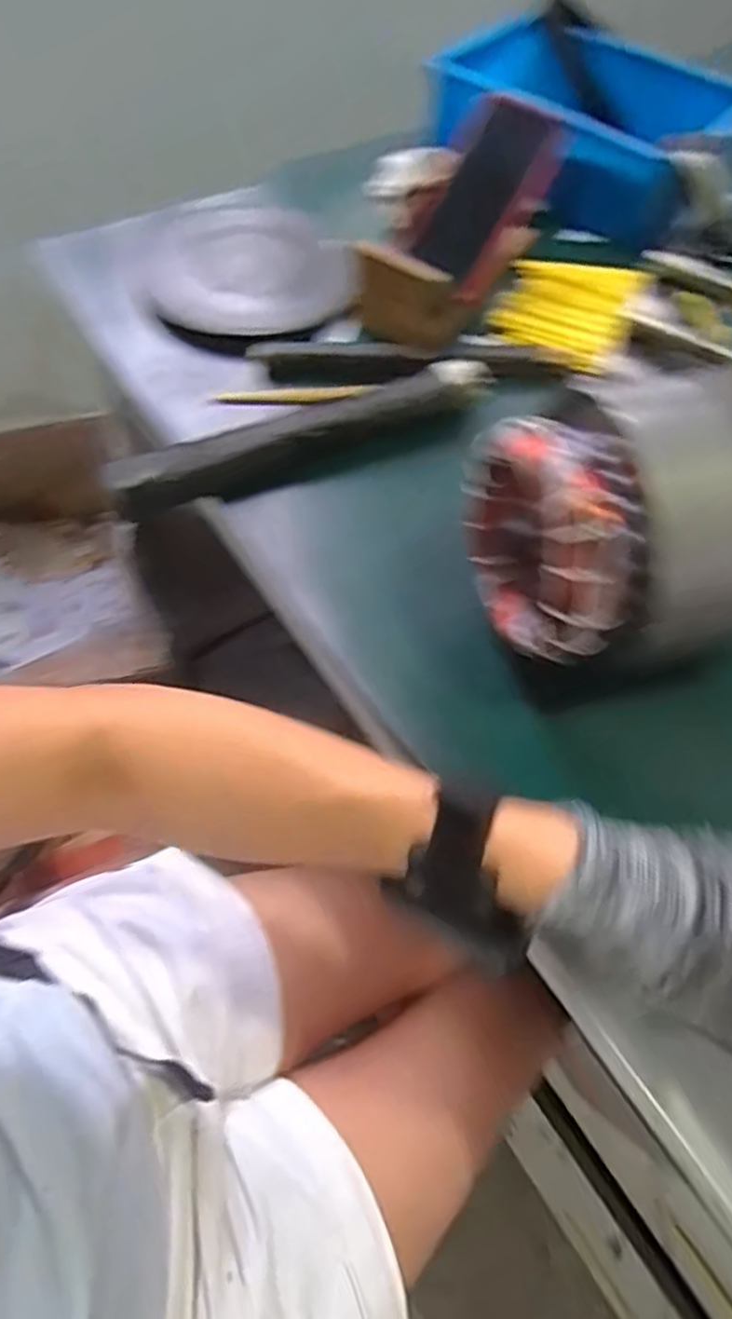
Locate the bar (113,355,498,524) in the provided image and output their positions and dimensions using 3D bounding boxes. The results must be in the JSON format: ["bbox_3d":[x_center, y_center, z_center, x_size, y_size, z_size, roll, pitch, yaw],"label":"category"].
[{"bbox_3d":[-0.042,-0.169,0.521,0.291,0.030,0.037,-22,63,-16],"label":"bar"}]

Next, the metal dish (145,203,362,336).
[{"bbox_3d":[-0.107,-0.347,0.629,0.164,0.037,0.161,2,59,-3],"label":"metal dish"}]

